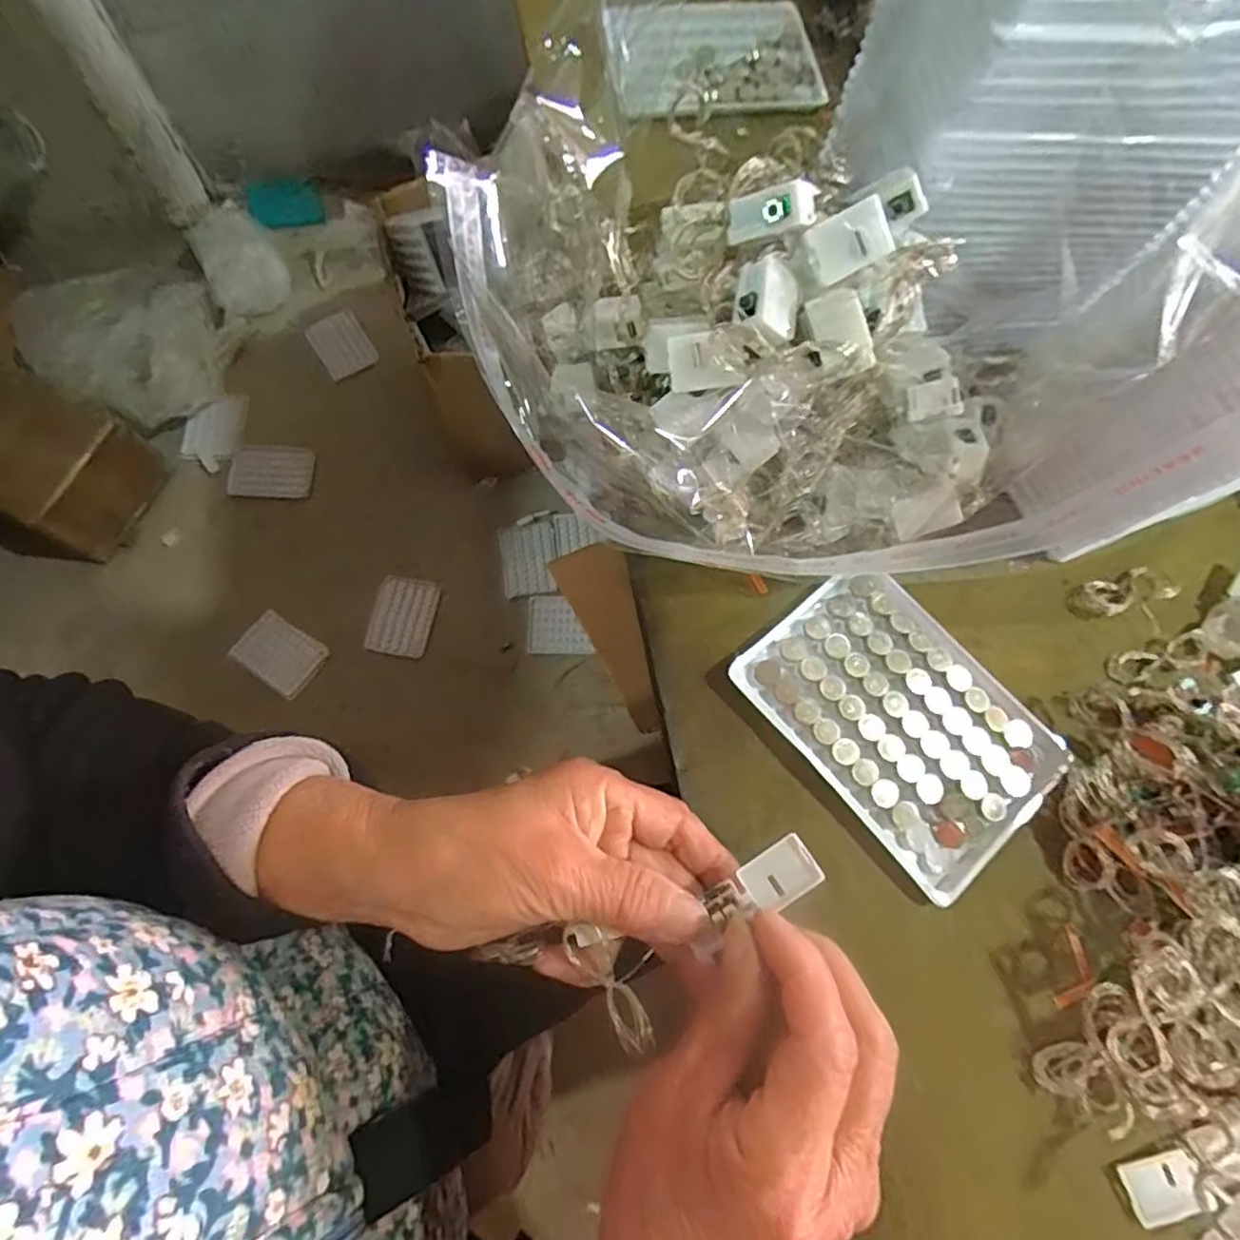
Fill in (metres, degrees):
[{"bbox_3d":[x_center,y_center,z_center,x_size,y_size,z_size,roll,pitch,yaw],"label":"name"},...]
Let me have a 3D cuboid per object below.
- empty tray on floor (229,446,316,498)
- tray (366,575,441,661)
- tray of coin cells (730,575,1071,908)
[{"bbox_3d":[-0.617,-0.261,1.169,0.144,0.017,0.087,4,100,-1],"label":"empty tray on floor"},{"bbox_3d":[-0.358,-0.007,1.076,0.109,0.014,0.131,11,72,1],"label":"tray"},{"bbox_3d":[0.125,0.042,0.292,0.092,0.013,0.127,-39,78,-13],"label":"tray of coin cells"}]

